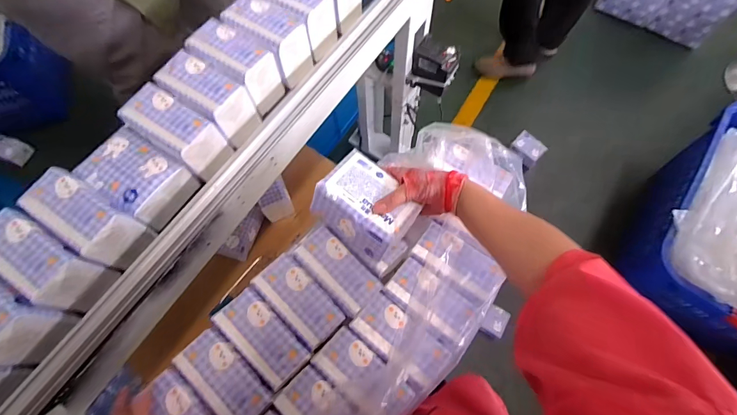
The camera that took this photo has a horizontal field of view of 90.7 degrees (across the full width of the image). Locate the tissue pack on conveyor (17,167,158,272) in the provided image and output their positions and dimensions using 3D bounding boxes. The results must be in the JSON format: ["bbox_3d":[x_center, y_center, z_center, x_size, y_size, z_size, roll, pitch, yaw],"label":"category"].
[{"bbox_3d":[-0.356,0.017,0.462,0.134,0.067,0.069,30,71,13],"label":"tissue pack on conveyor"}]

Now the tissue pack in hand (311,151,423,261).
[{"bbox_3d":[-0.004,0.003,0.490,0.124,0.075,0.098,38,62,7],"label":"tissue pack in hand"}]

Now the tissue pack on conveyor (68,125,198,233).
[{"bbox_3d":[-0.312,-0.041,0.501,0.121,0.055,0.093,31,71,13],"label":"tissue pack on conveyor"}]

